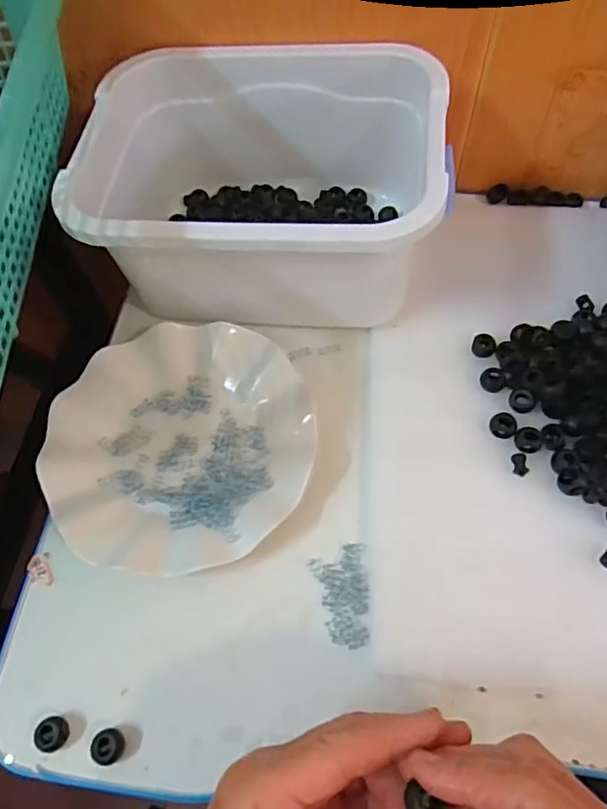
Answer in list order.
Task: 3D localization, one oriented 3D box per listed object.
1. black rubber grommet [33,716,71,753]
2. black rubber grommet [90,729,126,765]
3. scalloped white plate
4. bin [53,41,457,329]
[{"bbox_3d":[-0.141,0.185,0.327,0.016,0.013,0.016,-1,62,2],"label":"black rubber grommet"},{"bbox_3d":[-0.109,0.192,0.326,0.016,0.012,0.017,-1,62,2],"label":"black rubber grommet"},{"bbox_3d":[-0.085,0.026,0.407,0.178,0.018,0.178,-1,62,2],"label":"scalloped white plate"},{"bbox_3d":[-0.029,-0.158,0.438,0.241,0.124,0.183,-1,62,2],"label":"bin"}]

